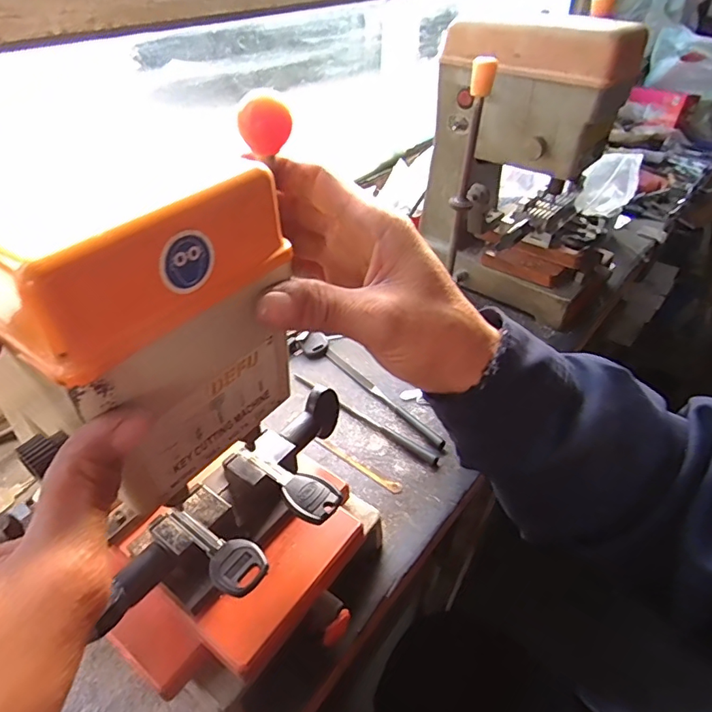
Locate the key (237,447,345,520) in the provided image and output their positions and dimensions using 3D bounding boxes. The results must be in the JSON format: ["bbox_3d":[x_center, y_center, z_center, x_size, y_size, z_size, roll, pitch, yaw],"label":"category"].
[{"bbox_3d":[-0.042,0.073,0.303,0.072,0.009,0.026,32,50,27],"label":"key"}]

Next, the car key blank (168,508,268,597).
[{"bbox_3d":[-0.074,0.101,0.271,0.064,0.005,0.026,33,50,27],"label":"car key blank"}]

